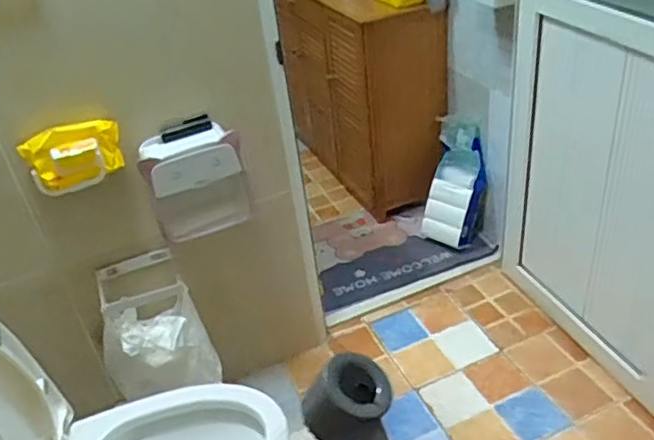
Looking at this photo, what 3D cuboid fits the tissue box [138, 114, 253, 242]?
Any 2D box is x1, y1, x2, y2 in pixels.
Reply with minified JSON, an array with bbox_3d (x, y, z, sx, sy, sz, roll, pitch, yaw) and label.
[{"bbox_3d":[-0.299,-0.088,1.434,0.217,0.236,0.140,-15,36,-11],"label":"tissue box"}]

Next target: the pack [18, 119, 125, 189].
[{"bbox_3d":[-0.523,-0.139,1.288,0.193,0.104,0.079,-20,37,-17],"label":"pack"}]

